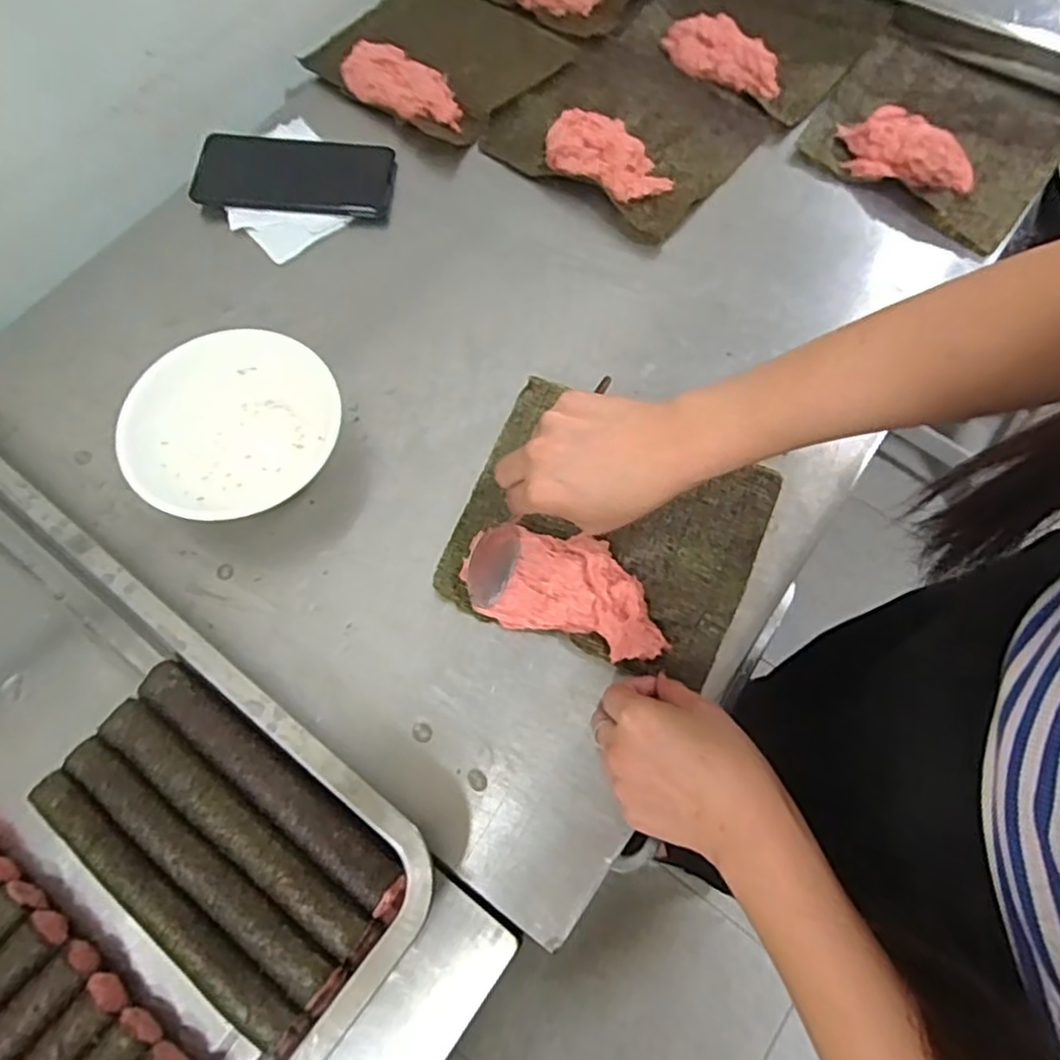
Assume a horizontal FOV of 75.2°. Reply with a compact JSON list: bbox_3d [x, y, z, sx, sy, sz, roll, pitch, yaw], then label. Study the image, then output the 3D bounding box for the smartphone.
[{"bbox_3d":[-0.203,-0.311,0.597,0.164,0.008,0.080,4,73,-4],"label":"smartphone"}]

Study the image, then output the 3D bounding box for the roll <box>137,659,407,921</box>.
[{"bbox_3d":[-0.153,0.149,0.412,0.202,0.025,0.029,35,73,13],"label":"roll"}]

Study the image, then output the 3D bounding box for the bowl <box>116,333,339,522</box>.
[{"bbox_3d":[-0.207,-0.071,0.488,0.147,0.049,0.133,-37,73,-13],"label":"bowl"}]

